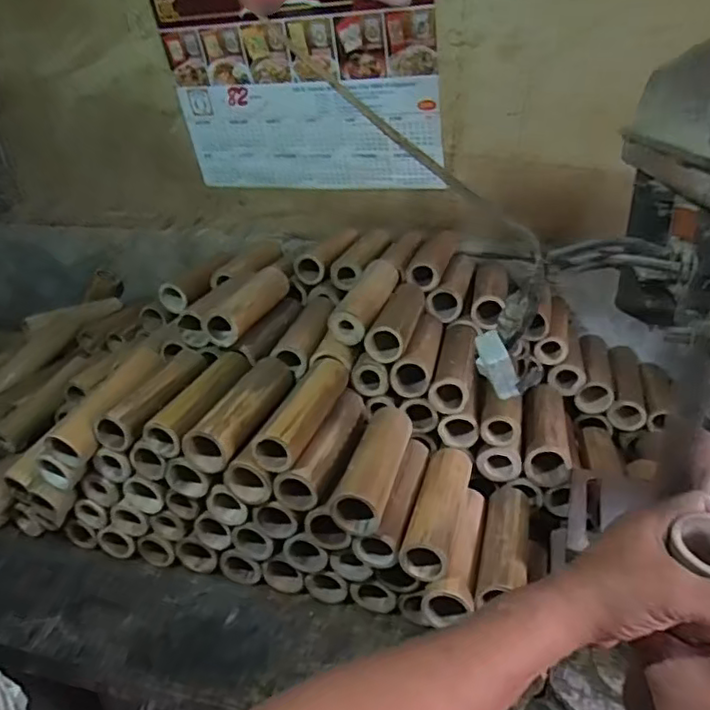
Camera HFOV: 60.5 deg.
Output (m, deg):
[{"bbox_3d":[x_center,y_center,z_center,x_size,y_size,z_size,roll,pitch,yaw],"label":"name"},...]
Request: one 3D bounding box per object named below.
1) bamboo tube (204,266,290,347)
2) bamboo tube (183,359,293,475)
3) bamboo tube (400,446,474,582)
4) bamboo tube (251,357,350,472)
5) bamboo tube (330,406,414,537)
[{"bbox_3d":[-0.153,-0.076,0.888,0.054,0.056,0.177,7,29,17],"label":"bamboo tube"},{"bbox_3d":[-0.134,0.065,0.752,0.062,0.057,0.183,7,29,18],"label":"bamboo tube"},{"bbox_3d":[0.101,0.175,0.715,0.050,0.053,0.187,7,29,17],"label":"bamboo tube"},{"bbox_3d":[-0.060,0.067,0.729,0.055,0.056,0.183,7,29,16],"label":"bamboo tube"},{"bbox_3d":[0.024,0.125,0.711,0.057,0.056,0.189,6,29,15],"label":"bamboo tube"}]

